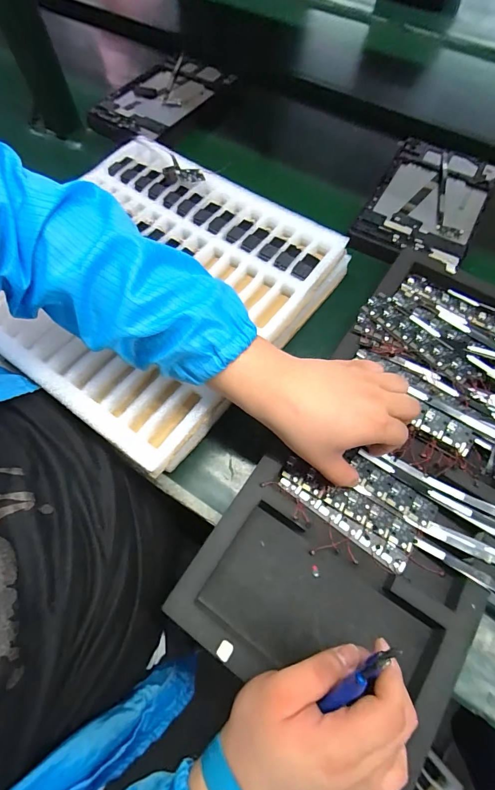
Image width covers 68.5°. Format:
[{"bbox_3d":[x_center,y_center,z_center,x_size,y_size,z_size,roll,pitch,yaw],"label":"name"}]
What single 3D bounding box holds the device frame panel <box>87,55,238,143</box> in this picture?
[{"bbox_3d":[-0.151,-0.529,0.648,0.140,0.022,0.267,30,69,11],"label":"device frame panel"}]

